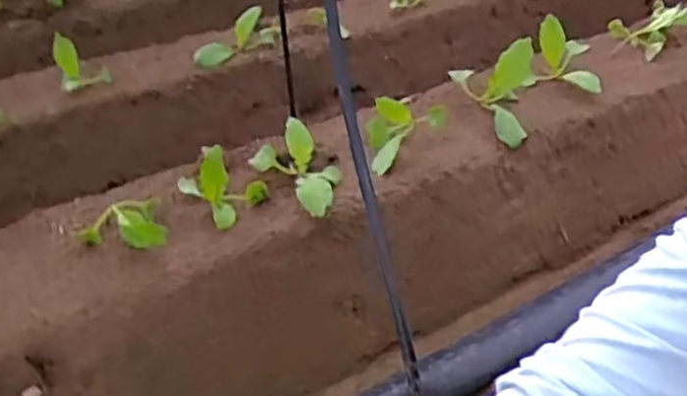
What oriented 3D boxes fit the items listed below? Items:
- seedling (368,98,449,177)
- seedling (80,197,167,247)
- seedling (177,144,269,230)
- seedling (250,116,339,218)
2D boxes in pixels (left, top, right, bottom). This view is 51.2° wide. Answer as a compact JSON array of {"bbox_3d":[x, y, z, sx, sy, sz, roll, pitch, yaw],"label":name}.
[{"bbox_3d":[0.070,-0.070,0.784,0.088,0.050,0.096,-2,29,4],"label":"seedling"},{"bbox_3d":[-0.202,0.026,0.655,0.073,0.030,0.076,-12,30,-15],"label":"seedling"},{"bbox_3d":[-0.118,-0.023,0.689,0.082,0.078,0.066,-9,29,-9],"label":"seedling"},{"bbox_3d":[-0.047,-0.025,0.703,0.087,0.055,0.124,-4,29,-1],"label":"seedling"}]

